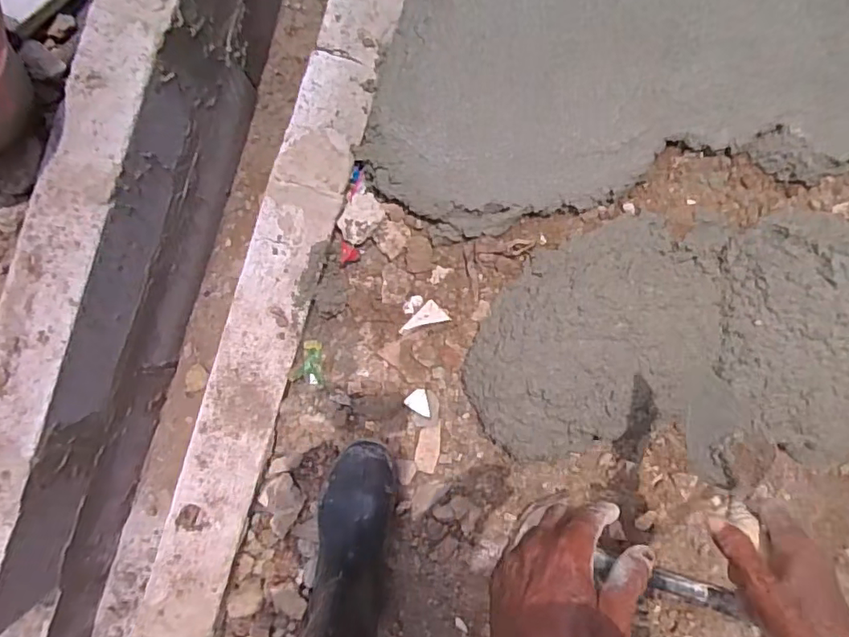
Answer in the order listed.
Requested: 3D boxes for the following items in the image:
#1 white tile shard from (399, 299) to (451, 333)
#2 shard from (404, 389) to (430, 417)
[{"bbox_3d":[0.001,0.008,0.754,0.060,0.009,0.036,-45,91,1],"label":"white tile shard"},{"bbox_3d":[-0.005,0.112,0.764,0.038,0.006,0.030,28,92,-1],"label":"shard"}]

